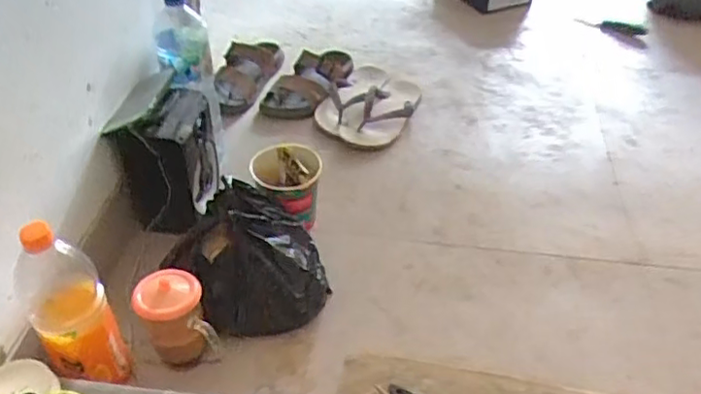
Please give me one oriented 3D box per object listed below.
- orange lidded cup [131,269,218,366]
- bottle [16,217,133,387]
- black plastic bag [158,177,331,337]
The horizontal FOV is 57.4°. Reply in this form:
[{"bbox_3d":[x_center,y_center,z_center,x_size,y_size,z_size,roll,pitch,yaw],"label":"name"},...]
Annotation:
[{"bbox_3d":[-0.219,0.154,0.799,0.079,0.109,0.081,-19,46,-21],"label":"orange lidded cup"},{"bbox_3d":[-0.324,0.125,0.736,0.084,0.237,0.092,-23,48,-25],"label":"bottle"},{"bbox_3d":[-0.131,0.092,0.881,0.190,0.156,0.164,-27,49,-27],"label":"black plastic bag"}]

